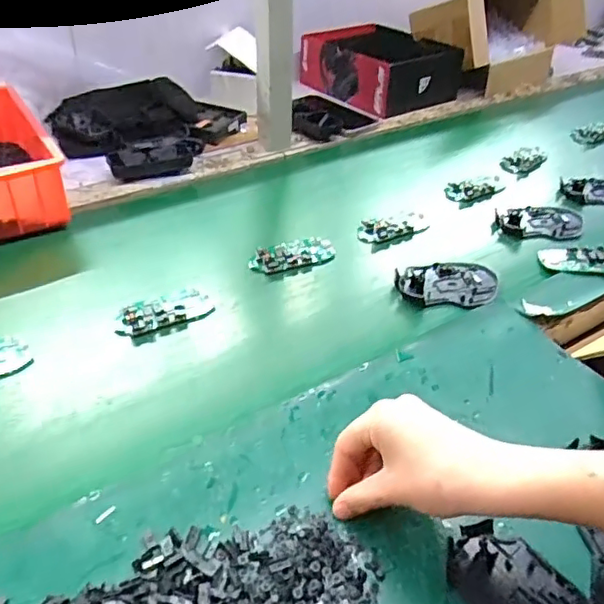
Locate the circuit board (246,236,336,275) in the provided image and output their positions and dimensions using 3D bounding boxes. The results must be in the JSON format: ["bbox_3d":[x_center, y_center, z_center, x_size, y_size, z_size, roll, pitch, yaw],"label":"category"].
[{"bbox_3d":[-0.012,-0.051,0.672,0.098,0.017,0.042,-13,42,-19],"label":"circuit board"}]

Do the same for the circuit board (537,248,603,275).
[{"bbox_3d":[0.323,-0.048,0.677,0.088,0.014,0.045,8,40,6],"label":"circuit board"}]

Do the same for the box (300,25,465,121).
[{"bbox_3d":[0.140,-0.428,1.071,0.202,0.088,0.234,-22,44,-27],"label":"box"}]

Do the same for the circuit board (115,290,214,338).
[{"bbox_3d":[-0.136,0.009,0.589,0.093,0.016,0.044,-18,44,-24],"label":"circuit board"}]

